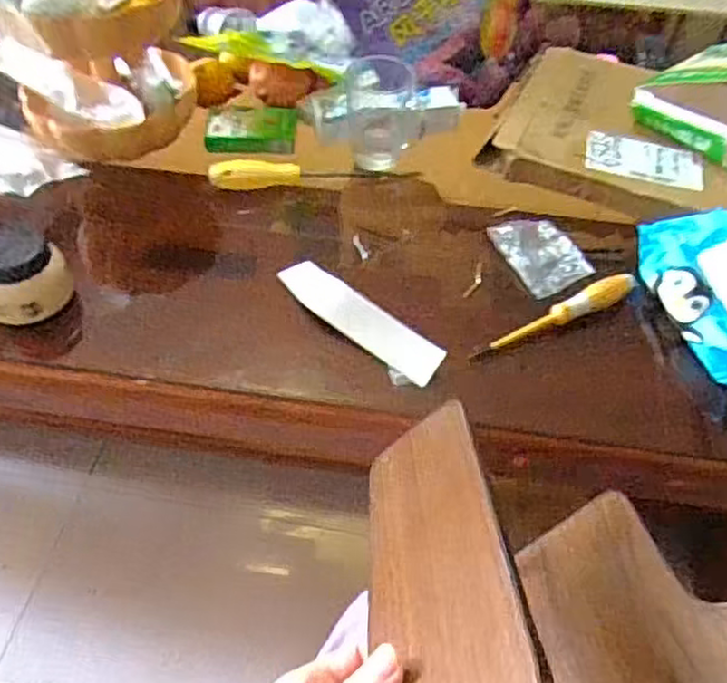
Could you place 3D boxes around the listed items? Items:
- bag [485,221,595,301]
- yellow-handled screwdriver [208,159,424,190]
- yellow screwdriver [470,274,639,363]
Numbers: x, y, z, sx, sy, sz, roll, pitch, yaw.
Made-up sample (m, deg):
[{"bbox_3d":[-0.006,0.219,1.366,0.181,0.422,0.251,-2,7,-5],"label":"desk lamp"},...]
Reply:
[{"bbox_3d":[0.192,-0.098,0.751,0.079,0.016,0.105,-19,53,-18],"label":"bag"},{"bbox_3d":[-0.056,-0.200,0.822,0.248,0.028,0.024,-2,50,-5],"label":"yellow-handled screwdriver"},{"bbox_3d":[0.198,-0.025,0.689,0.203,0.026,0.026,-24,54,-21],"label":"yellow screwdriver"}]

